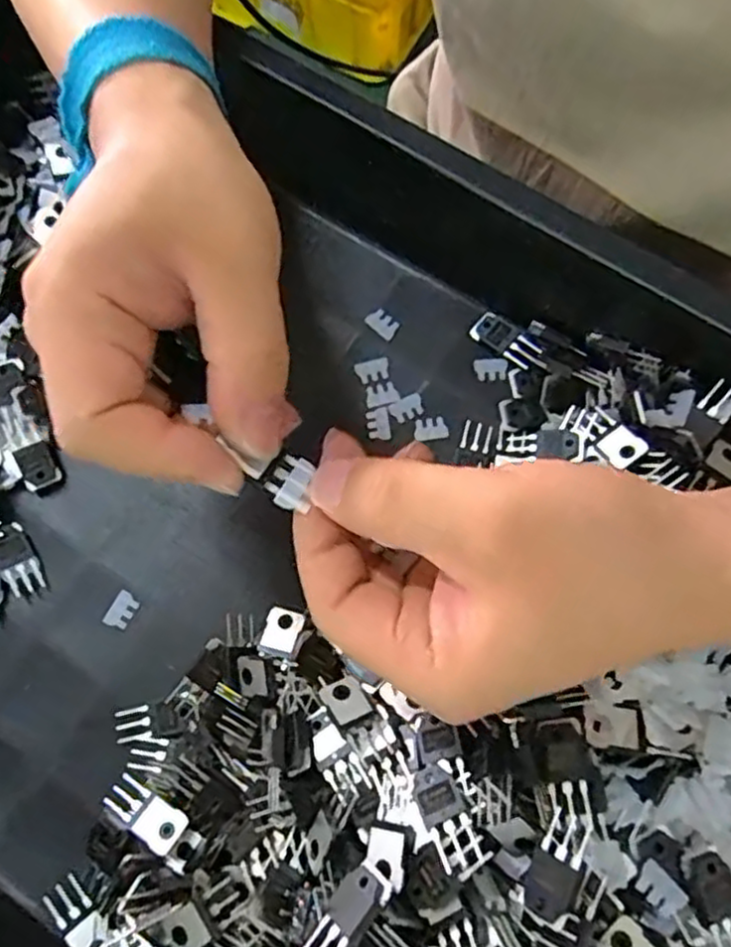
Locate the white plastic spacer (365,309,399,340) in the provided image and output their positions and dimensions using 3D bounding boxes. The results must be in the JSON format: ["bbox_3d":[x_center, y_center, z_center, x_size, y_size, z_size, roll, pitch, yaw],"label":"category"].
[{"bbox_3d":[0.009,-0.075,0.347,0.015,0.004,0.011,39,79,10],"label":"white plastic spacer"}]

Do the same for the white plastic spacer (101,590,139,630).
[{"bbox_3d":[-0.109,0.061,0.312,0.011,0.004,0.016,29,78,8],"label":"white plastic spacer"}]

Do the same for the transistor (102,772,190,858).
[{"bbox_3d":[-0.088,0.135,0.278,0.035,0.006,0.016,24,77,25],"label":"transistor"}]

